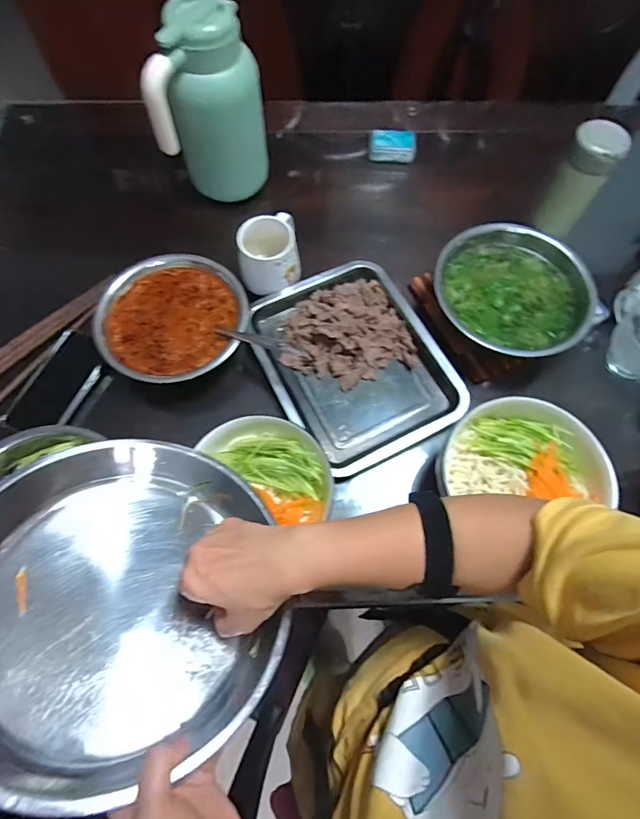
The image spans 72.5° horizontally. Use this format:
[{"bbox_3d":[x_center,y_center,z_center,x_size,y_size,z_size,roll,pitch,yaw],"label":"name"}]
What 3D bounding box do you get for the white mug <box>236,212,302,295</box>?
[{"bbox_3d":[-0.078,-0.236,0.654,0.092,0.075,0.105,-10,70,-5],"label":"white mug"}]

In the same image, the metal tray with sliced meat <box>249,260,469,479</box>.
[{"bbox_3d":[0.046,-0.074,0.640,0.235,0.041,0.298,-25,72,-11],"label":"metal tray with sliced meat"}]

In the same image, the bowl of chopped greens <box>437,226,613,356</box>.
[{"bbox_3d":[0.277,-0.166,0.633,0.208,0.080,0.218,0,69,-1],"label":"bowl of chopped greens"}]

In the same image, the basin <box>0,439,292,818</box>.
[{"bbox_3d":[-0.175,0.167,0.388,0.271,0.085,0.271,14,49,-17],"label":"basin"}]

